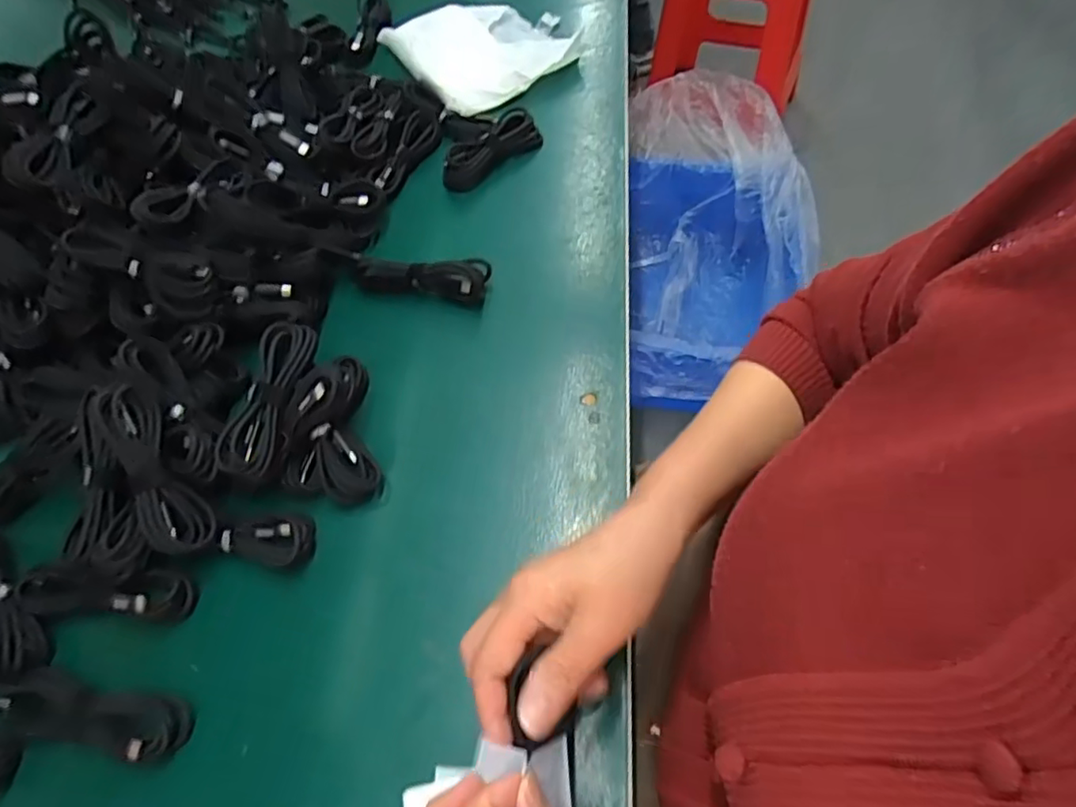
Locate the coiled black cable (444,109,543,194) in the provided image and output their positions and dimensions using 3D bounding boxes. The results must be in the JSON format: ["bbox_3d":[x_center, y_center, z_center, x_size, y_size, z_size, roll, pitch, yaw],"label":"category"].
[{"bbox_3d":[-0.042,-0.244,0.572,0.045,0.025,0.110,33,67,21],"label":"coiled black cable"}]

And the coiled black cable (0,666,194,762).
[{"bbox_3d":[-0.259,0.179,0.344,0.111,0.018,0.033,8,61,9],"label":"coiled black cable"}]

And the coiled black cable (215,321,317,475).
[{"bbox_3d":[-0.182,-0.005,0.400,0.029,0.016,0.106,14,74,7],"label":"coiled black cable"}]

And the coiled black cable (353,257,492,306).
[{"bbox_3d":[-0.097,-0.103,0.493,0.110,0.038,0.031,2,60,5],"label":"coiled black cable"}]

